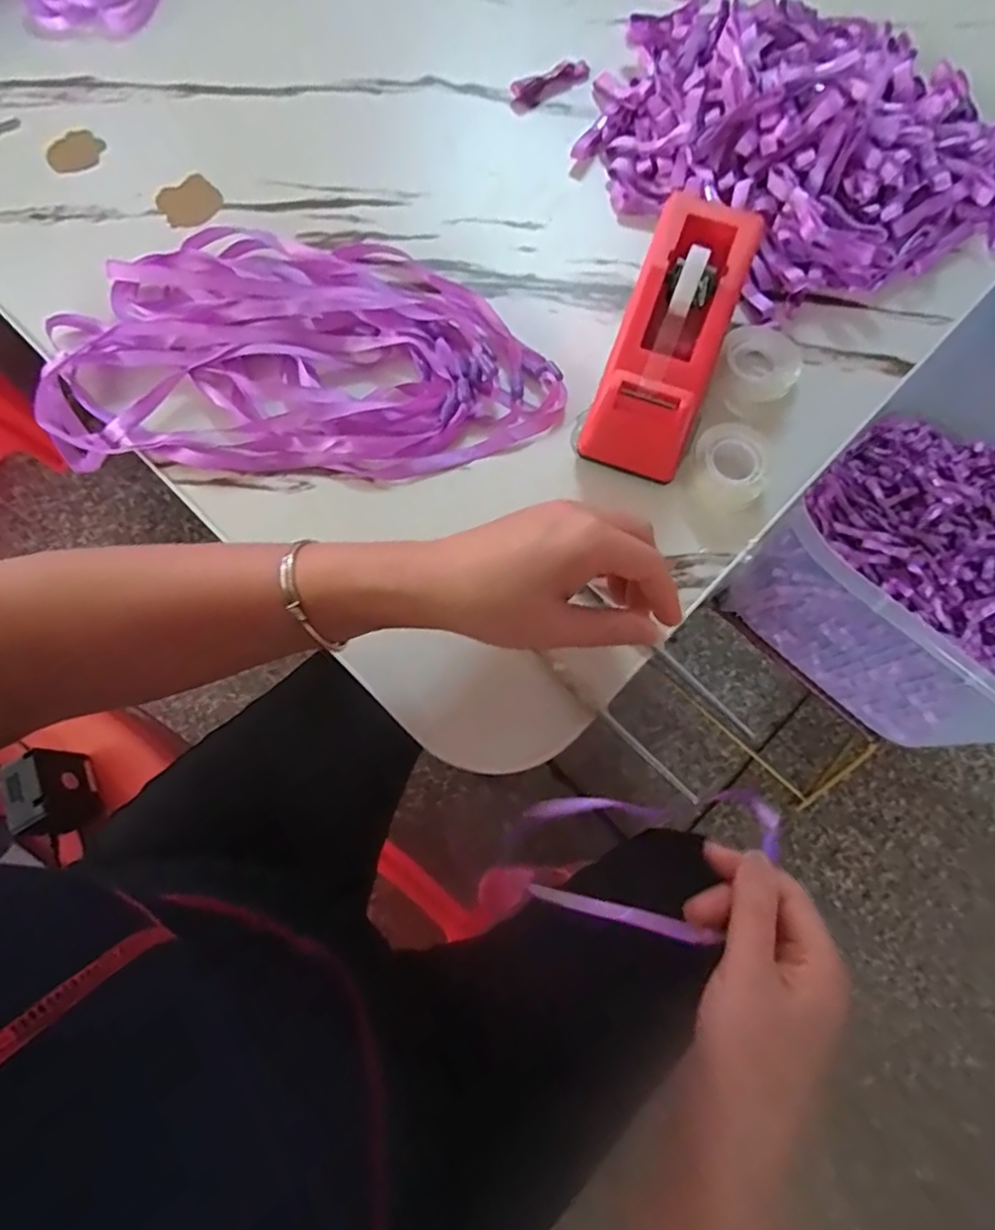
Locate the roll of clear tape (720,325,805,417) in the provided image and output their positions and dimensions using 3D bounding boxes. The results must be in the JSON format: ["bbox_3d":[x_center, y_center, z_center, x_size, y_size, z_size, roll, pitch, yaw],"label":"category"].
[{"bbox_3d":[0.162,-0.157,0.391,0.041,0.029,0.044,0,73,-1],"label":"roll of clear tape"}]

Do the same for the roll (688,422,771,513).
[{"bbox_3d":[0.136,-0.087,0.367,0.043,0.025,0.044,0,73,-1],"label":"roll"}]

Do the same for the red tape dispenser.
[{"bbox_3d":[0.099,-0.159,0.368,0.060,0.072,0.156,20,74,5],"label":"red tape dispenser"}]

